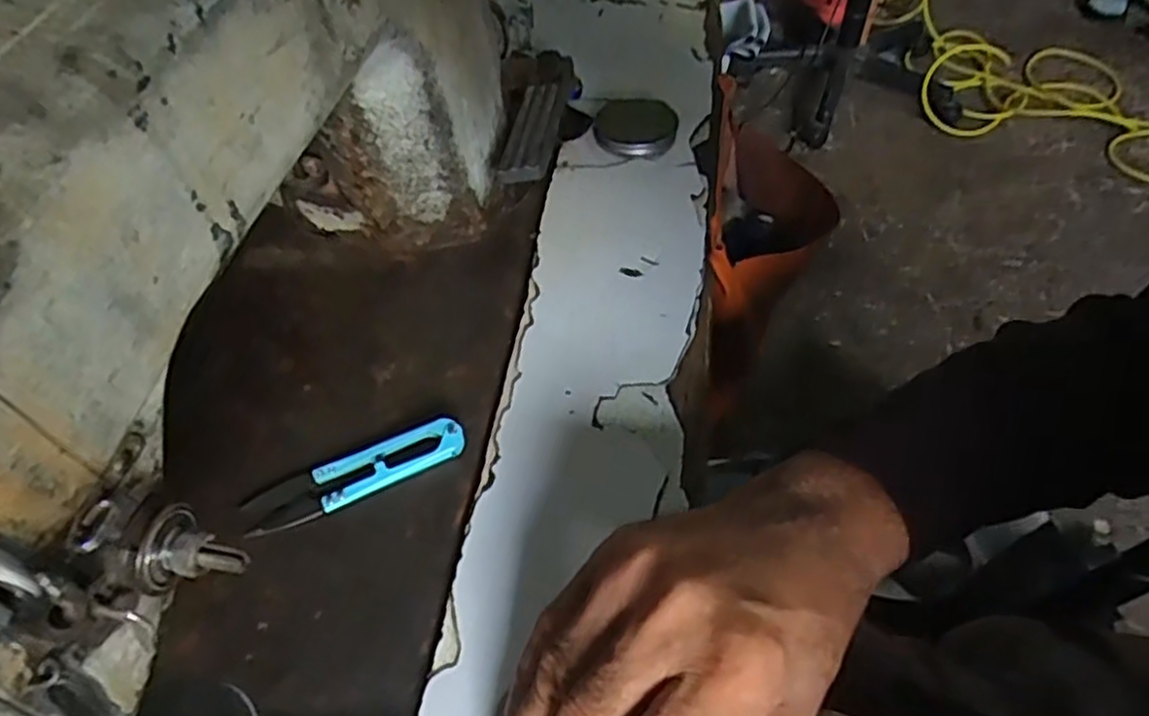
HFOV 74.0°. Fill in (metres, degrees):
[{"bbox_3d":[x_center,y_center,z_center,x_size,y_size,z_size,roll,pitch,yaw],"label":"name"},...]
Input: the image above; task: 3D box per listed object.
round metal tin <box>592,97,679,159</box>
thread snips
[{"bbox_3d":[0.040,-0.153,0.506,0.053,0.017,0.054,0,51,0],"label":"round metal tin"},{"bbox_3d":[-0.100,0.052,0.353,0.100,0.010,0.026,-21,54,-16],"label":"thread snips"}]

